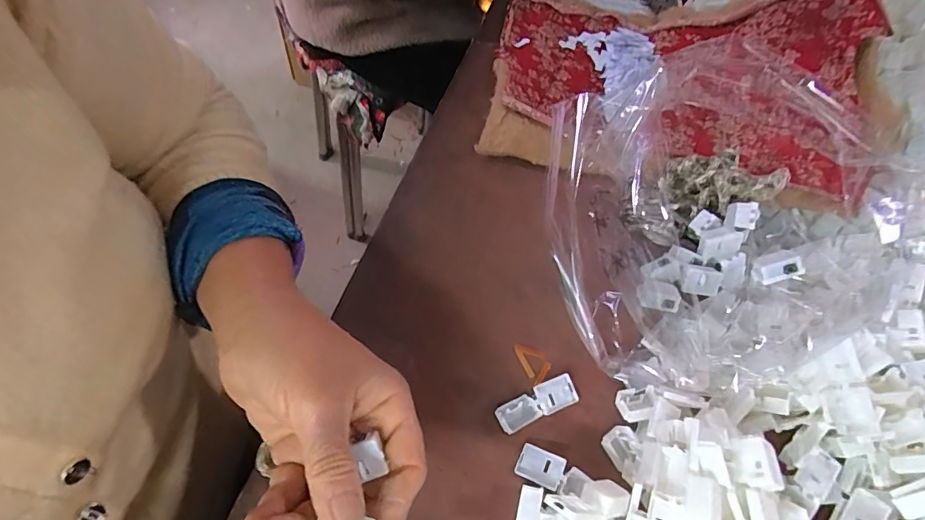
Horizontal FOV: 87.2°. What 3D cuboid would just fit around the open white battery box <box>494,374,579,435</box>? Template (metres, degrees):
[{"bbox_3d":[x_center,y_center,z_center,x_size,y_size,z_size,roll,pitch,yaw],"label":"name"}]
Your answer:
[{"bbox_3d":[0.049,0.094,0.318,0.056,0.007,0.019,-20,65,-17],"label":"open white battery box"}]

